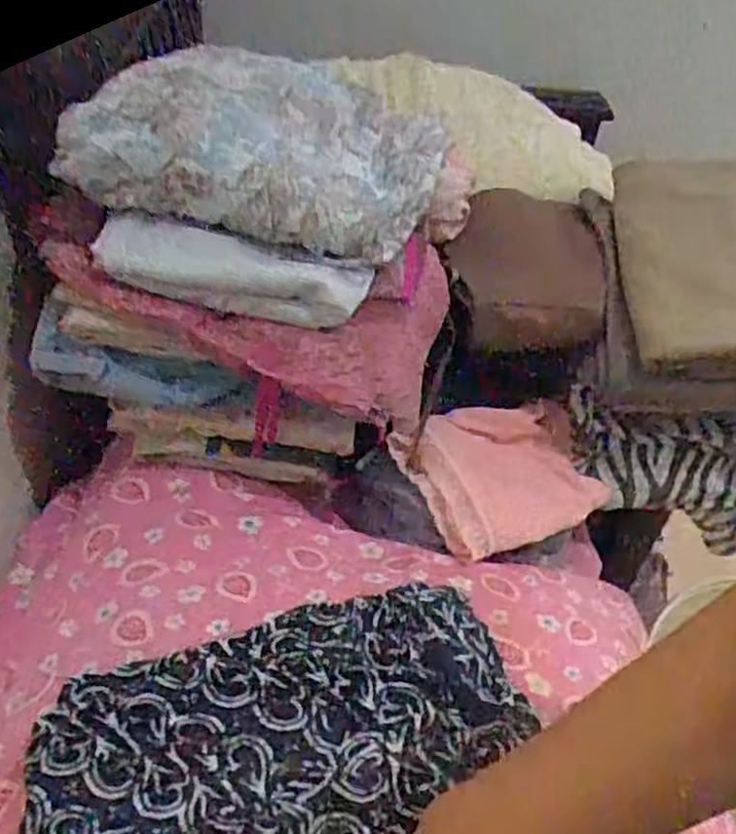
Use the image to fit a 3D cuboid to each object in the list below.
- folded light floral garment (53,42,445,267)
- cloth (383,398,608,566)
[{"bbox_3d":[-0.068,-0.225,0.603,0.258,0.079,0.226,10,43,3],"label":"folded light floral garment"},{"bbox_3d":[0.110,0.044,0.636,0.154,0.042,0.117,-17,48,-23],"label":"cloth"}]

